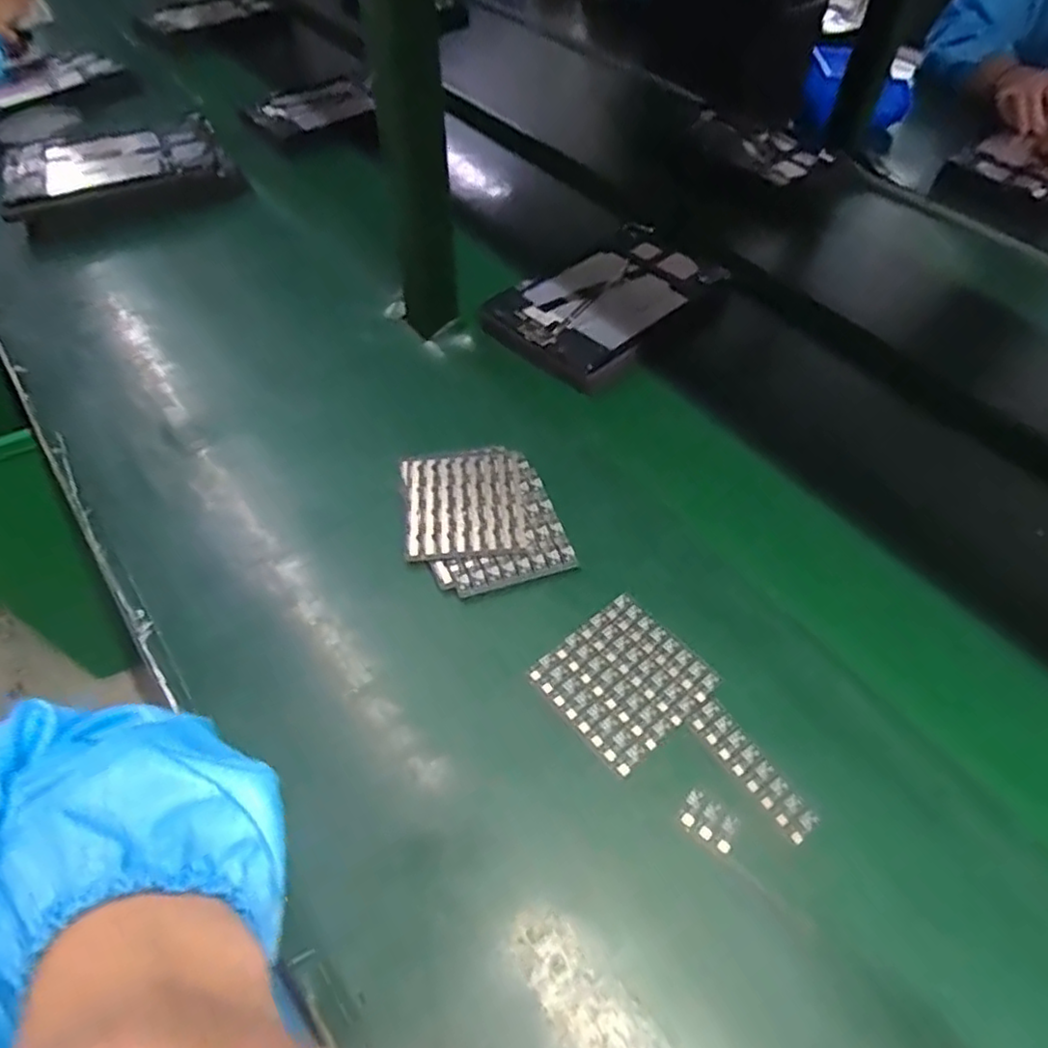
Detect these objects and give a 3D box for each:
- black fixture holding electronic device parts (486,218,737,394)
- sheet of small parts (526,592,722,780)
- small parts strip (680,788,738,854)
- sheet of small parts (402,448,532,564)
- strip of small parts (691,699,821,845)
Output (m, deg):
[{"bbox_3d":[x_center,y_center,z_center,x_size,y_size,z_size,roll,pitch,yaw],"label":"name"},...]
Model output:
[{"bbox_3d":[0.088,-0.241,0.707,0.254,0.026,0.151,-37,62,-27],"label":"black fixture holding electronic device parts"},{"bbox_3d":[0.070,0.108,0.467,0.101,0.004,0.095,-33,60,-25],"label":"sheet of small parts"},{"bbox_3d":[0.114,0.182,0.408,0.033,0.004,0.025,29,56,19],"label":"small parts strip"},{"bbox_3d":[-0.050,-0.019,0.555,0.097,0.007,0.113,-5,52,-7],"label":"sheet of small parts"},{"bbox_3d":[0.147,0.157,0.428,0.025,0.004,0.092,-27,58,-22],"label":"strip of small parts"}]

